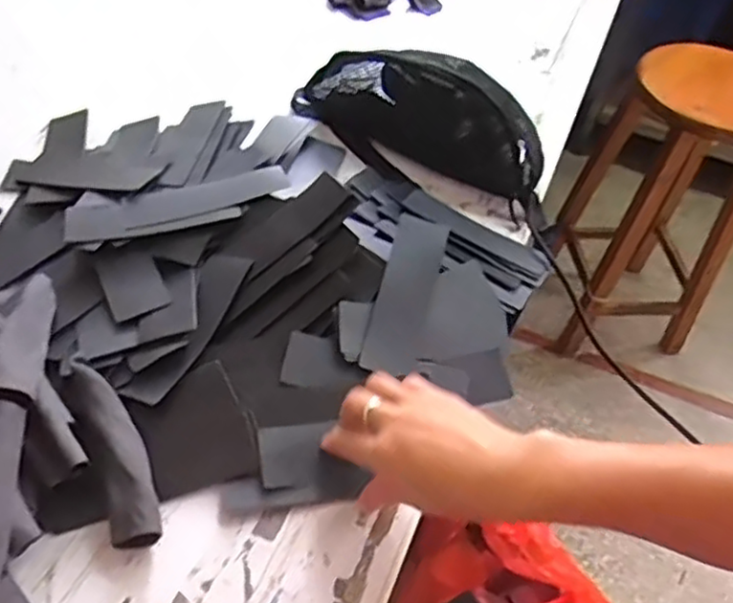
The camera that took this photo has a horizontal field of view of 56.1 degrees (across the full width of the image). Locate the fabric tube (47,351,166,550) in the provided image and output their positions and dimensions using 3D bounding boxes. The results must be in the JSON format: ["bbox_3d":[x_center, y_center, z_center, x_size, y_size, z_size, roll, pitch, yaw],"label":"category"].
[{"bbox_3d":[-0.178,0.098,0.478,0.039,0.027,0.146,-22,56,-22],"label":"fabric tube"}]

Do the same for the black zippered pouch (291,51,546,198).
[{"bbox_3d":[0.056,-0.202,0.738,0.284,0.078,0.120,33,54,20],"label":"black zippered pouch"}]

